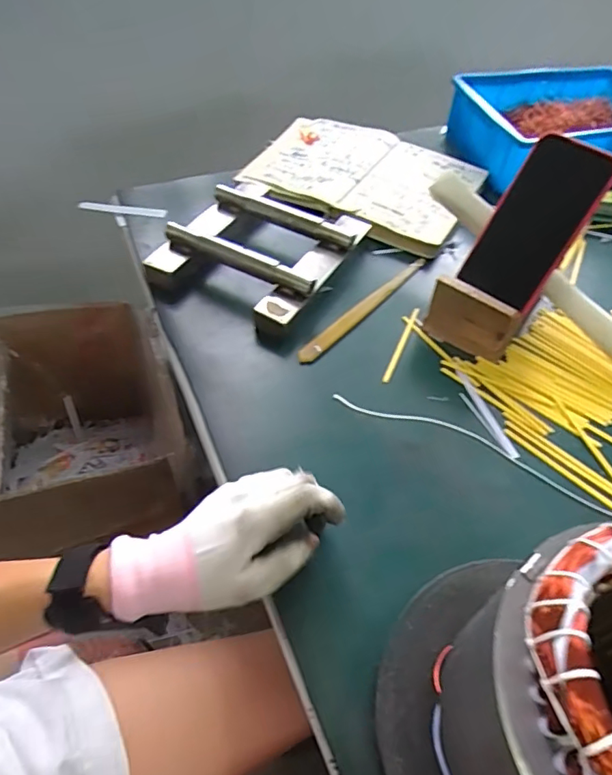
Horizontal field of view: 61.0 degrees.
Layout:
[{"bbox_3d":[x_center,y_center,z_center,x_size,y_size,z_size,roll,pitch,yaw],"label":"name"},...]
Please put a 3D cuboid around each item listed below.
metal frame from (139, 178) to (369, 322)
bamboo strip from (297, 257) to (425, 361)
[{"bbox_3d":[-0.048,-0.160,0.586,0.181,0.055,0.199,24,54,15],"label":"metal frame"},{"bbox_3d":[0.065,-0.087,0.558,0.017,0.007,0.214,35,57,22],"label":"bamboo strip"}]

